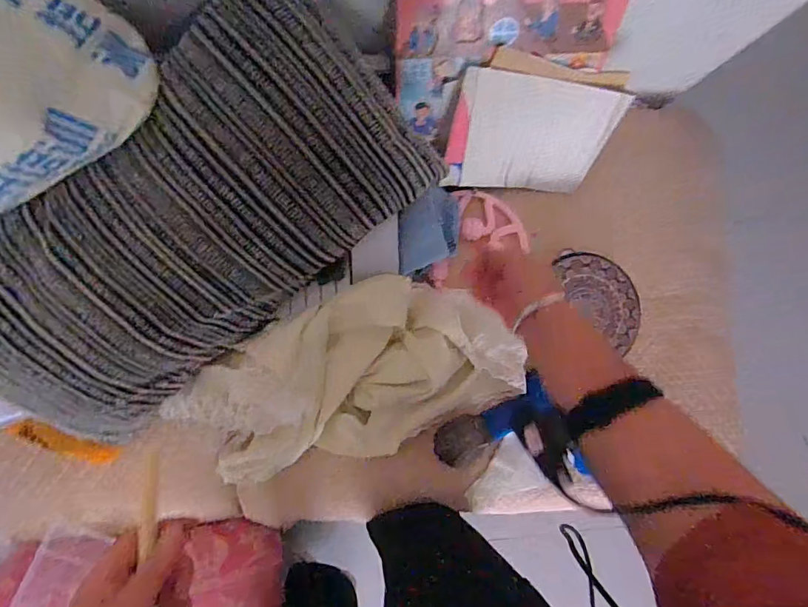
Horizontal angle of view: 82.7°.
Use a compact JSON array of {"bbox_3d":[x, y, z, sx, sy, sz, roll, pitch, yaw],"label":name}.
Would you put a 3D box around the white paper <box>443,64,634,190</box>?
[{"bbox_3d":[0.197,-0.256,0.717,0.250,0.180,0.018,2,47,-13],"label":"white paper"}]

